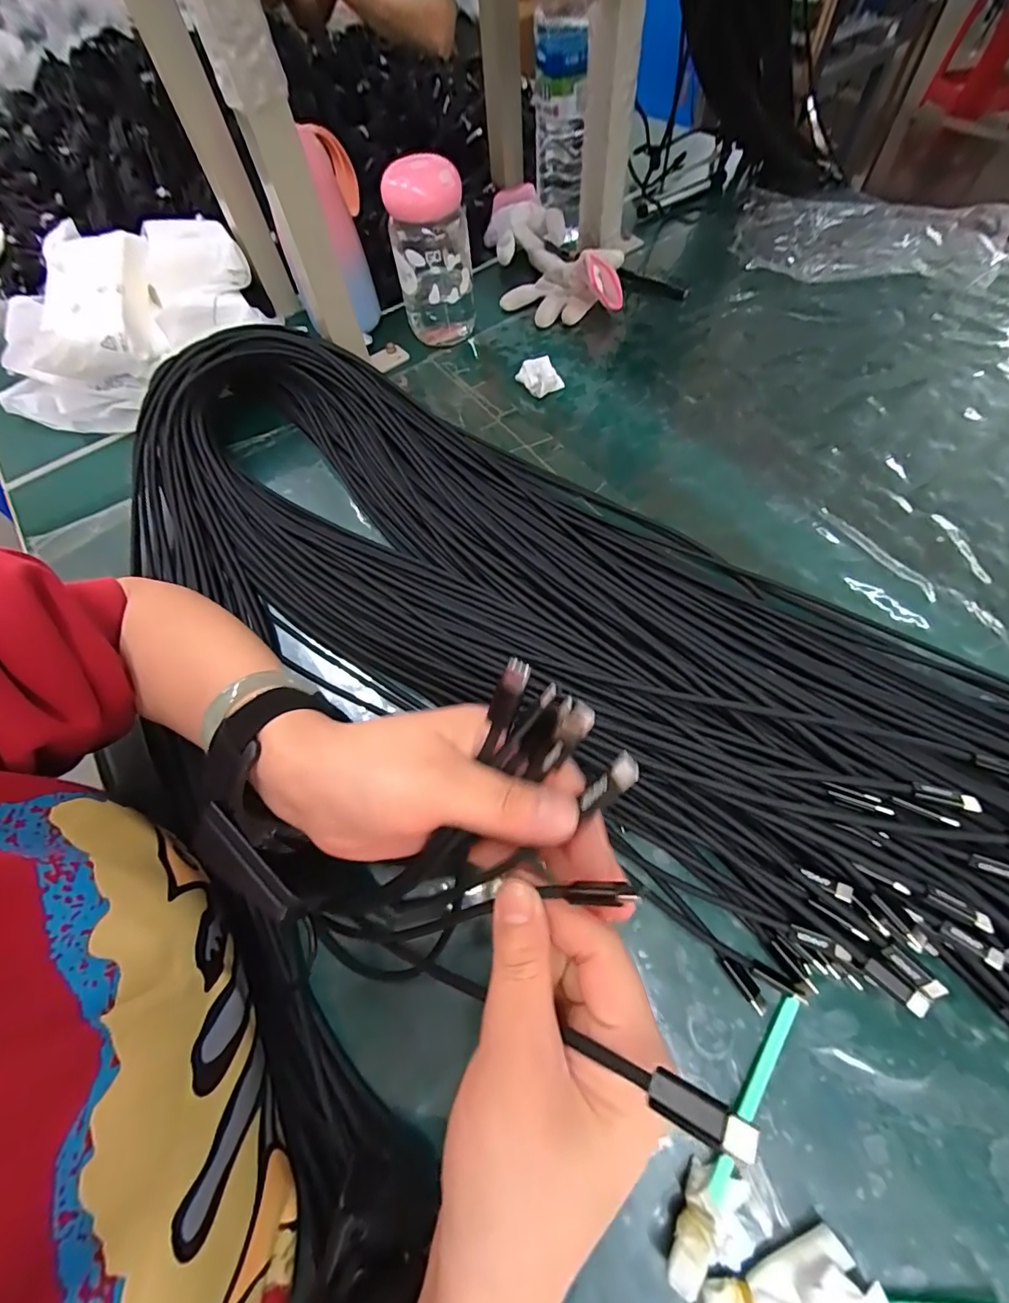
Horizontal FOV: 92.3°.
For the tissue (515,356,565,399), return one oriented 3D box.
[{"bbox_3d":[0.034,-0.258,0.458,0.042,0.027,0.021,-14,62,-3],"label":"tissue"}]

